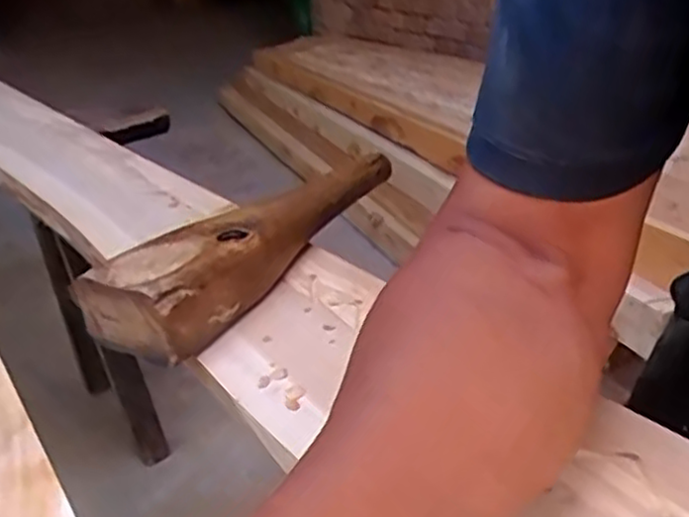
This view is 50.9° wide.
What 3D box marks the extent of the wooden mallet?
[{"bbox_3d":[-0.052,-0.022,0.484,0.061,0.050,0.270,10,31,27],"label":"wooden mallet"}]

